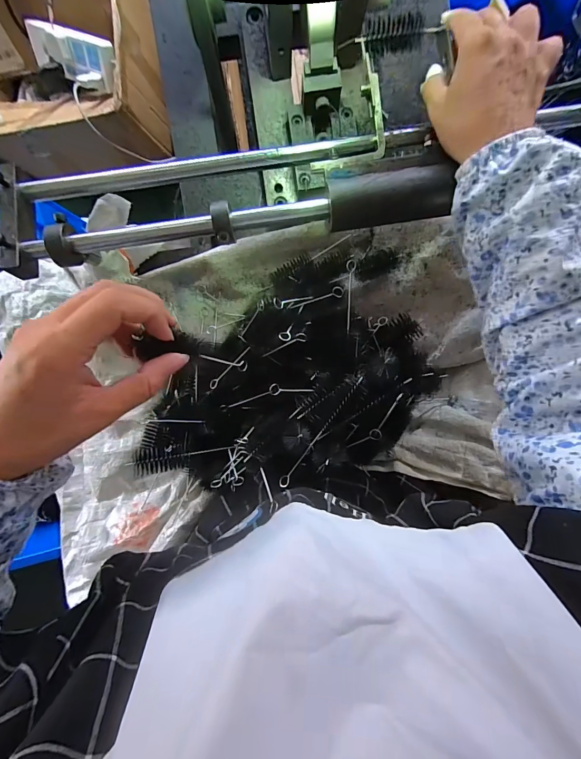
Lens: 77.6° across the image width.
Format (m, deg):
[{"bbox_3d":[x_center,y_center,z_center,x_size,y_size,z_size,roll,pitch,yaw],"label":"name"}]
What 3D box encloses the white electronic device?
[{"bbox_3d":[-0.460,-0.669,0.743,0.276,0.083,0.050,26,51,14],"label":"white electronic device"}]

